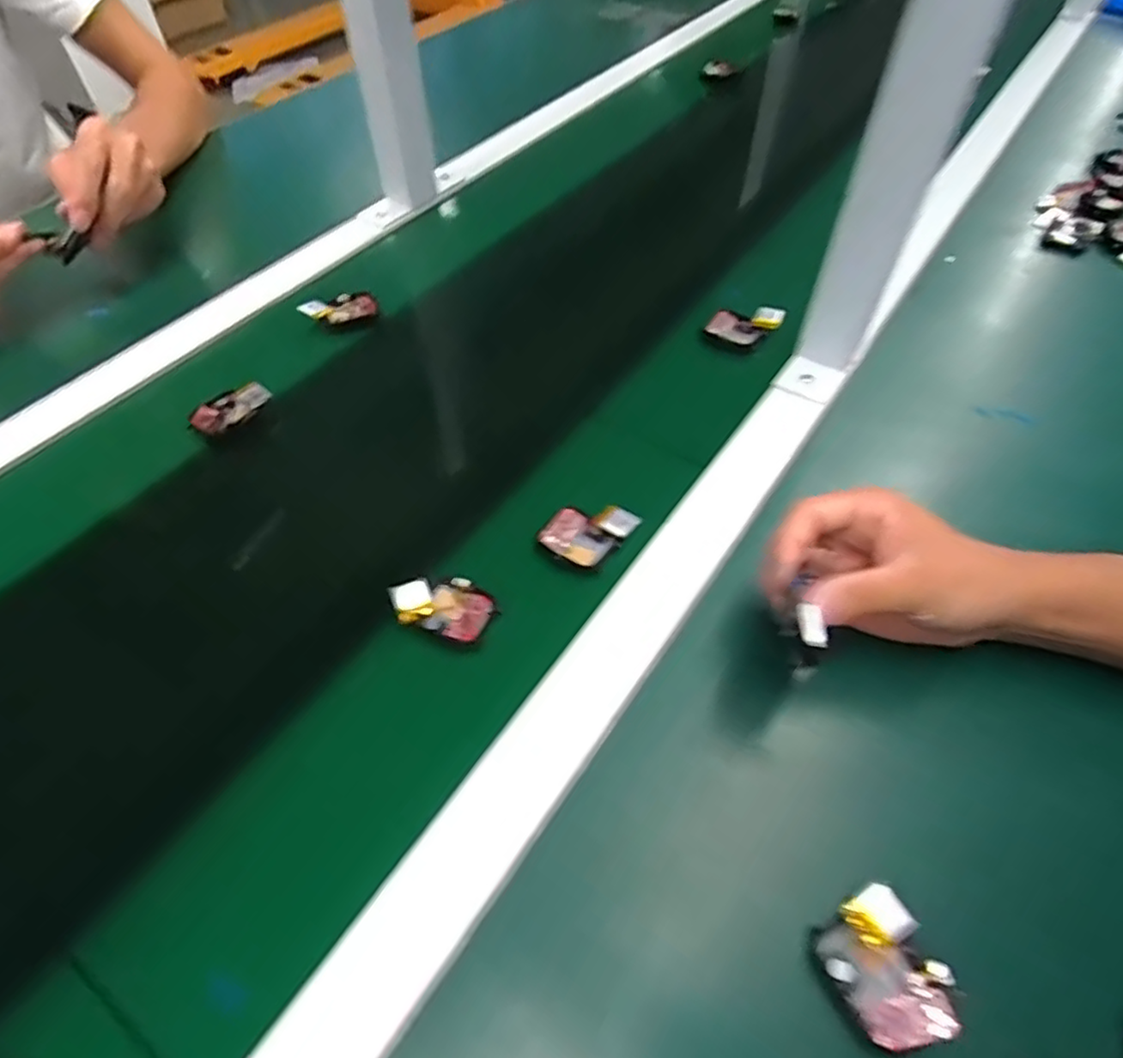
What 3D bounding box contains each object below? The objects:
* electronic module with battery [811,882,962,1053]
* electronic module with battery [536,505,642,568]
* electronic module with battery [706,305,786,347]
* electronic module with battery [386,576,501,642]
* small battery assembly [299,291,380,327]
[{"bbox_3d":[0.133,0.179,0.270,0.043,0.008,0.051,-33,53,-7],"label":"electronic module with battery"},{"bbox_3d":[0.015,0.001,0.417,0.046,0.015,0.049,36,61,24],"label":"electronic module with battery"},{"bbox_3d":[0.148,-0.165,0.535,0.057,0.020,0.034,13,54,10],"label":"electronic module with battery"},{"bbox_3d":[-0.066,0.042,0.378,0.057,0.015,0.036,12,54,9],"label":"electronic module with battery"},{"bbox_3d":[-0.188,-0.188,0.561,0.061,0.019,0.029,-11,54,-8],"label":"small battery assembly"}]

